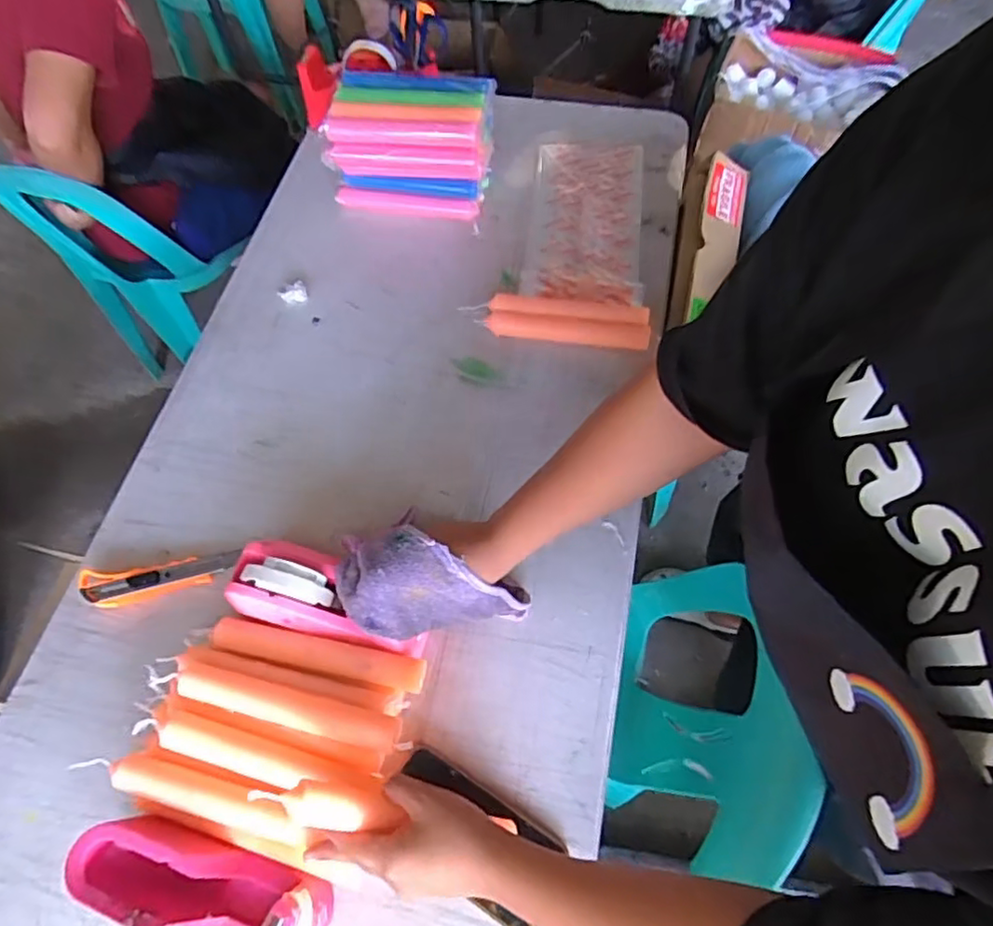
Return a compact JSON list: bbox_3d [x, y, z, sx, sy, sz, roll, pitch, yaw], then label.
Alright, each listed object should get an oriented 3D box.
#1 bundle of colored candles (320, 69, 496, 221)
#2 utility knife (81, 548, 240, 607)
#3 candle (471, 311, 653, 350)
[{"bbox_3d":[-0.112,-0.424,0.842,0.204,0.144,0.109,4,65,5],"label":"bundle of colored candles"},{"bbox_3d":[-0.353,0.122,0.652,0.158,0.020,0.042,-9,64,-1],"label":"utility knife"},{"bbox_3d":[0.084,-0.166,0.773,0.206,0.021,0.029,7,65,6],"label":"candle"}]

